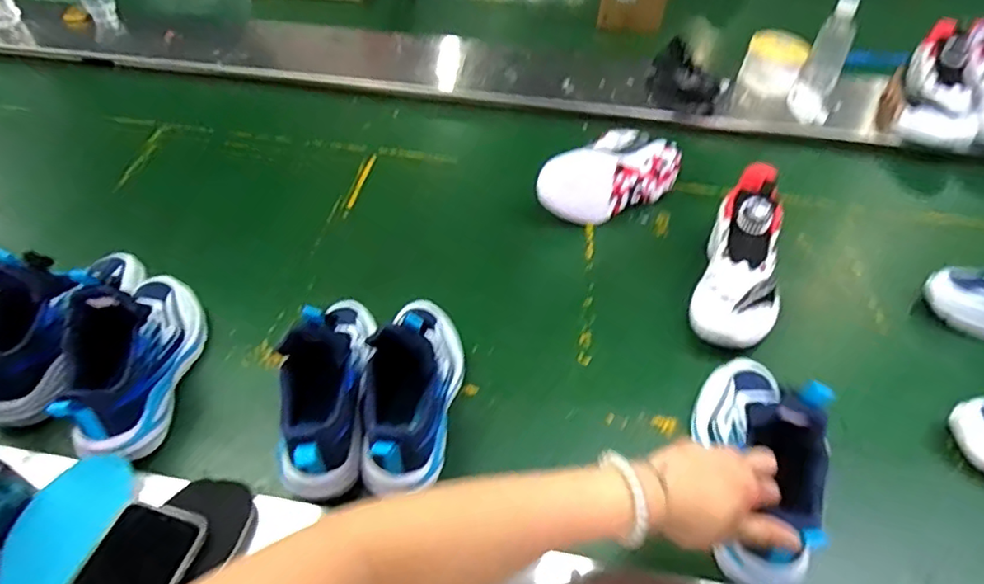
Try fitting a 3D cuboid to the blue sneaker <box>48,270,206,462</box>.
[{"bbox_3d":[-0.384,0.053,0.629,0.084,0.145,0.231,-1,46,0],"label":"blue sneaker"}]

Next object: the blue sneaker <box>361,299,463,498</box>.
[{"bbox_3d":[-0.078,0.082,0.594,0.076,0.153,0.214,4,46,5],"label":"blue sneaker"}]

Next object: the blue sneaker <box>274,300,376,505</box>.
[{"bbox_3d":[-0.163,0.075,0.591,0.077,0.133,0.228,-3,46,-2],"label":"blue sneaker"}]

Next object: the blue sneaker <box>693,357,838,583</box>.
[{"bbox_3d":[0.243,0.128,0.534,0.080,0.134,0.220,5,46,5],"label":"blue sneaker"}]

